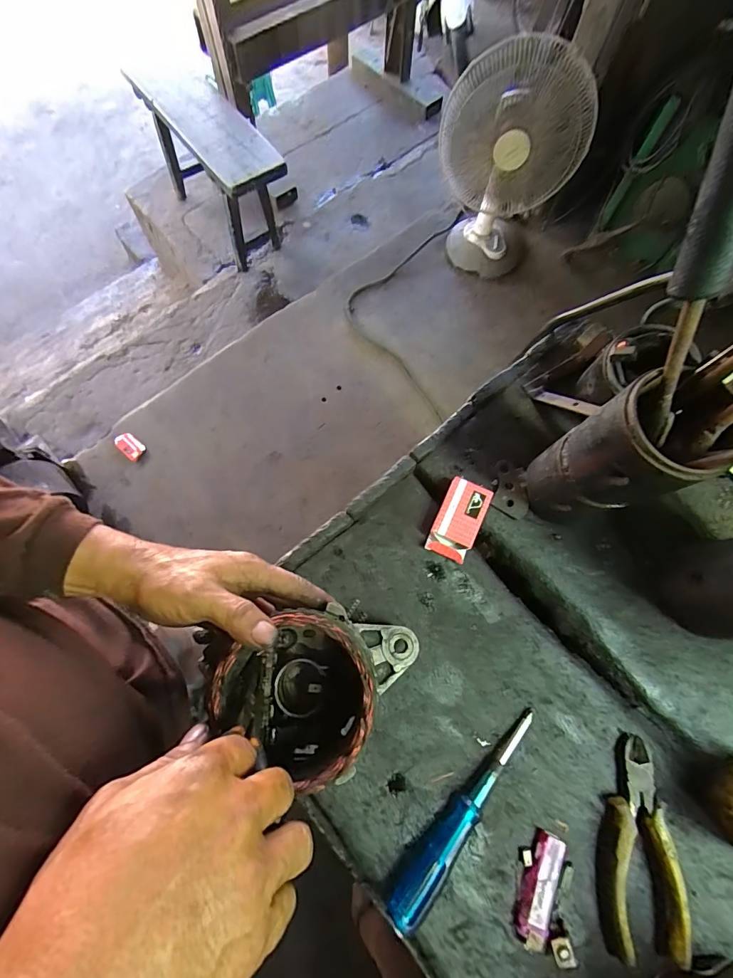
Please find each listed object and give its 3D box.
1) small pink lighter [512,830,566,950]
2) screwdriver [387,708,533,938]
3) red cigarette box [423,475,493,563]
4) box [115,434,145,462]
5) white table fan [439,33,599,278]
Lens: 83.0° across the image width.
[{"bbox_3d":[0.147,0.333,0.346,0.029,0.017,0.076,23,73,6],"label":"small pink lighter"},{"bbox_3d":[0.087,0.275,0.352,0.022,0.028,0.189,41,76,11],"label":"screwdriver"},{"bbox_3d":[0.093,0.031,0.417,0.043,0.020,0.076,24,73,6],"label":"red cigarette box"},{"bbox_3d":[-0.749,-0.136,1.310,0.098,0.018,0.060,38,75,10],"label":"box"},{"bbox_3d":[0.415,-1.010,1.330,0.373,0.590,0.268,8,72,1],"label":"white table fan"}]

